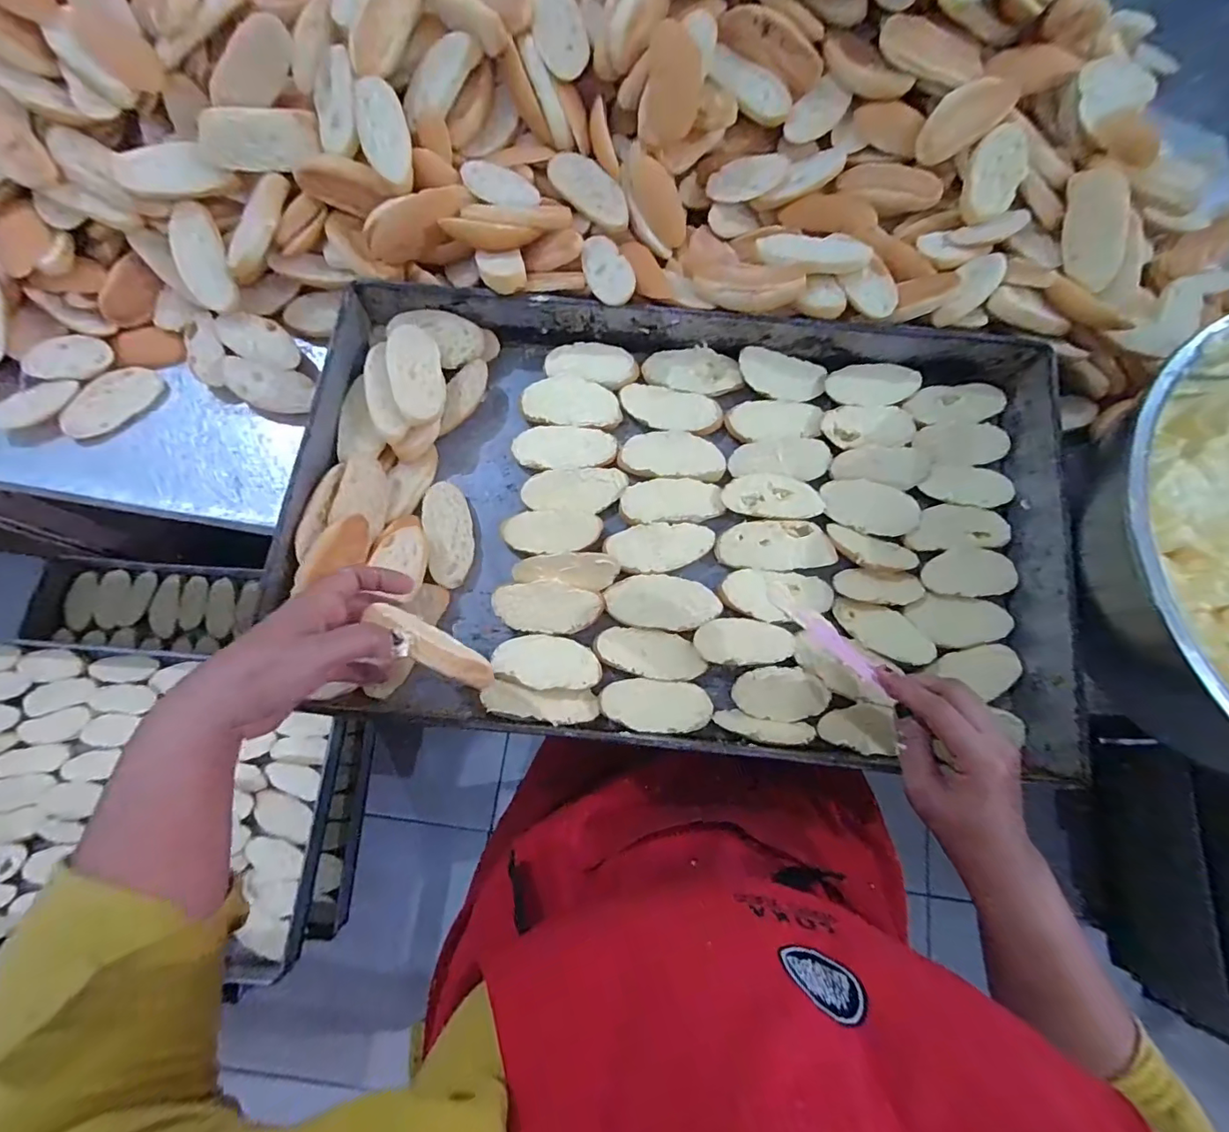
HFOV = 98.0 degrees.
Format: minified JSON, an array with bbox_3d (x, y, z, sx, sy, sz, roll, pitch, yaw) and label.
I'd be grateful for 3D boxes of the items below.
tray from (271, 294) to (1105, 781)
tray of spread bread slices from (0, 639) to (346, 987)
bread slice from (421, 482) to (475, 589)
[{"bbox_3d":[0.057,-0.043,0.451,0.606,0.065,0.351,4,76,0],"label":"tray"},{"bbox_3d":[-0.682,0.295,0.683,0.636,0.062,0.366,5,76,0],"label":"tray of spread bread slices"},{"bbox_3d":[-0.142,-0.028,0.459,0.039,0.010,0.092,-13,76,-4],"label":"bread slice"}]

